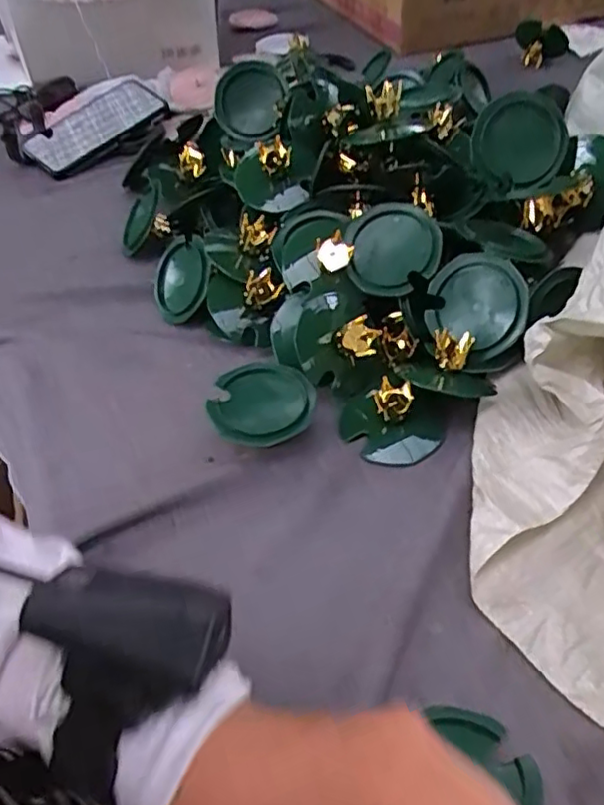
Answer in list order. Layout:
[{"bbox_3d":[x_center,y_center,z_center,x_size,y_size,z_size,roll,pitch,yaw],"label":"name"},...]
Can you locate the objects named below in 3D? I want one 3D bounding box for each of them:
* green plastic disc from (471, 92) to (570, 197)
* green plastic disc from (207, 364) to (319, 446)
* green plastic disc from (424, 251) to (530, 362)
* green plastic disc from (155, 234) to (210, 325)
[{"bbox_3d":[0.169,-0.200,0.499,0.069,0.072,0.017,-23,23,15],"label":"green plastic disc"},{"bbox_3d":[-0.029,-0.002,0.449,0.071,0.022,0.070,-18,38,-13],"label":"green plastic disc"},{"bbox_3d":[0.127,-0.071,0.467,0.070,0.073,0.011,17,14,33],"label":"green plastic disc"},{"bbox_3d":[-0.103,-0.108,0.553,0.014,0.070,0.076,16,32,-40],"label":"green plastic disc"}]

